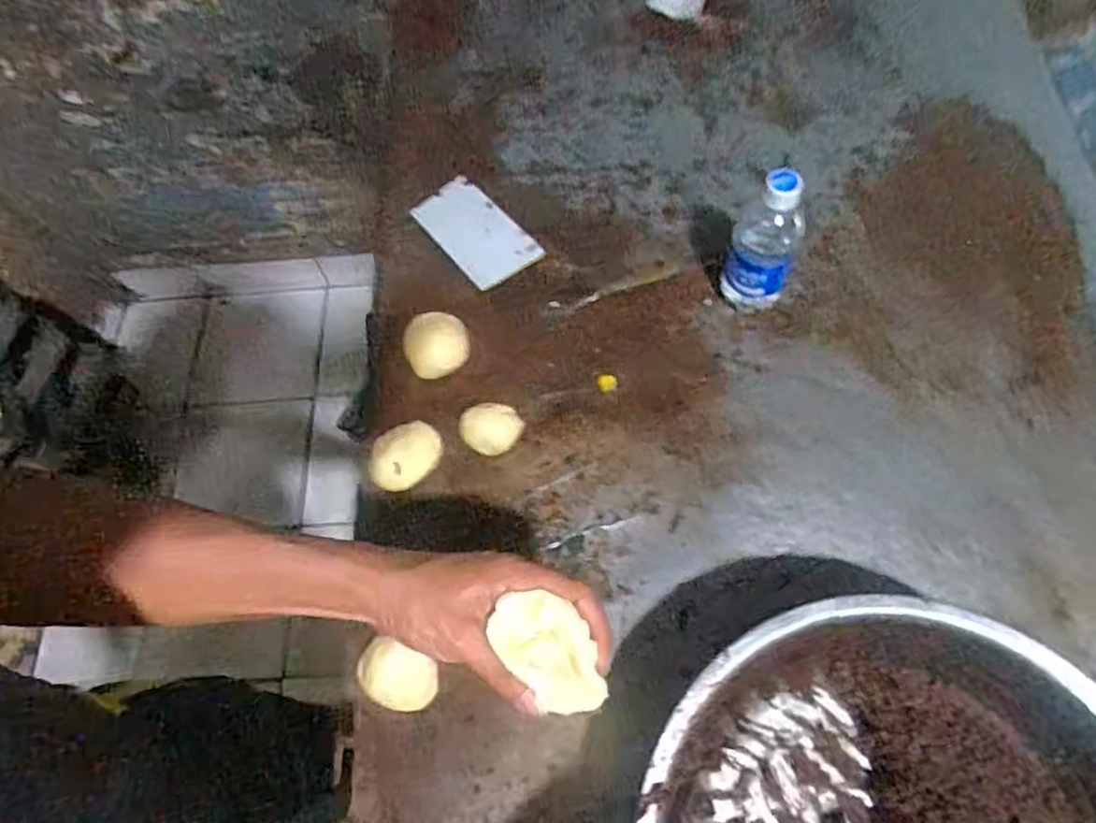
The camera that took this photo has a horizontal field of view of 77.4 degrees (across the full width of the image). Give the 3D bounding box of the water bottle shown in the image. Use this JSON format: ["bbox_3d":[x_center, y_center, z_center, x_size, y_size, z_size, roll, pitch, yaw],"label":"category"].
[{"bbox_3d":[0.206,-0.157,0.652,0.065,0.177,0.054,20,69,12],"label":"water bottle"}]

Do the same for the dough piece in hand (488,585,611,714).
[{"bbox_3d":[0.002,0.141,0.397,0.044,0.024,0.073,-37,70,-12],"label":"dough piece in hand"}]

